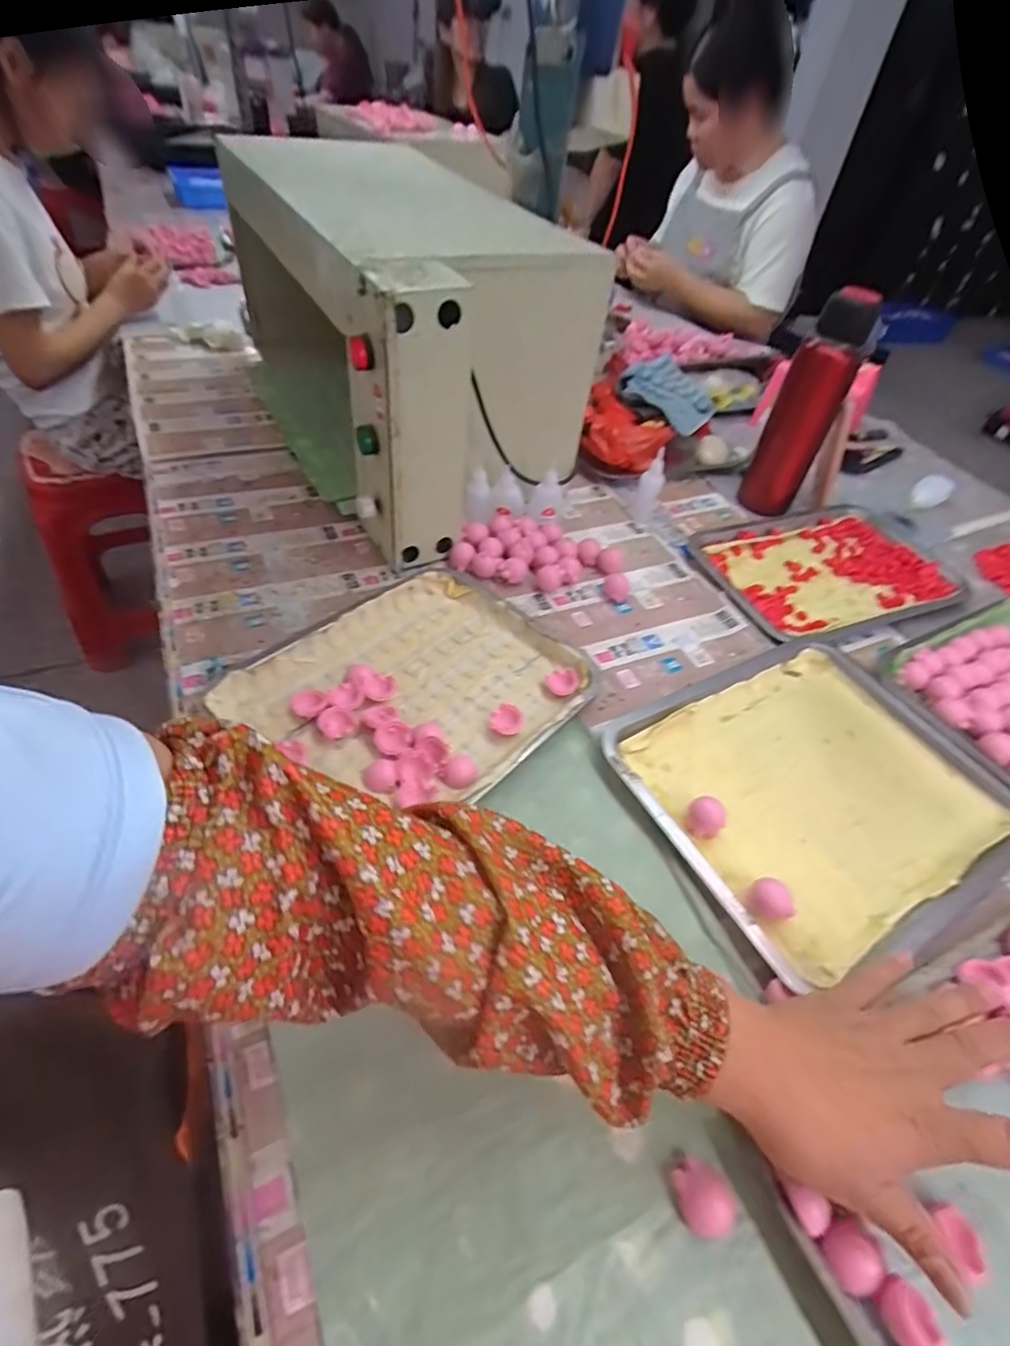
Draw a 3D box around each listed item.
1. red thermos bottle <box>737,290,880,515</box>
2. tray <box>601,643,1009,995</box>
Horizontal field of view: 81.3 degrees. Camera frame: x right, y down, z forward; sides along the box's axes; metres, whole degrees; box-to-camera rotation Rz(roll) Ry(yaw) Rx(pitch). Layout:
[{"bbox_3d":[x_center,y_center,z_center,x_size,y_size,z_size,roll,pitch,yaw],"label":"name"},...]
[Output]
[{"bbox_3d":[0.382,-0.333,0.755,0.077,0.258,0.060,28,51,19],"label":"red thermos bottle"},{"bbox_3d":[0.272,0.096,0.514,0.310,0.031,0.253,-22,53,-23],"label":"tray"}]

